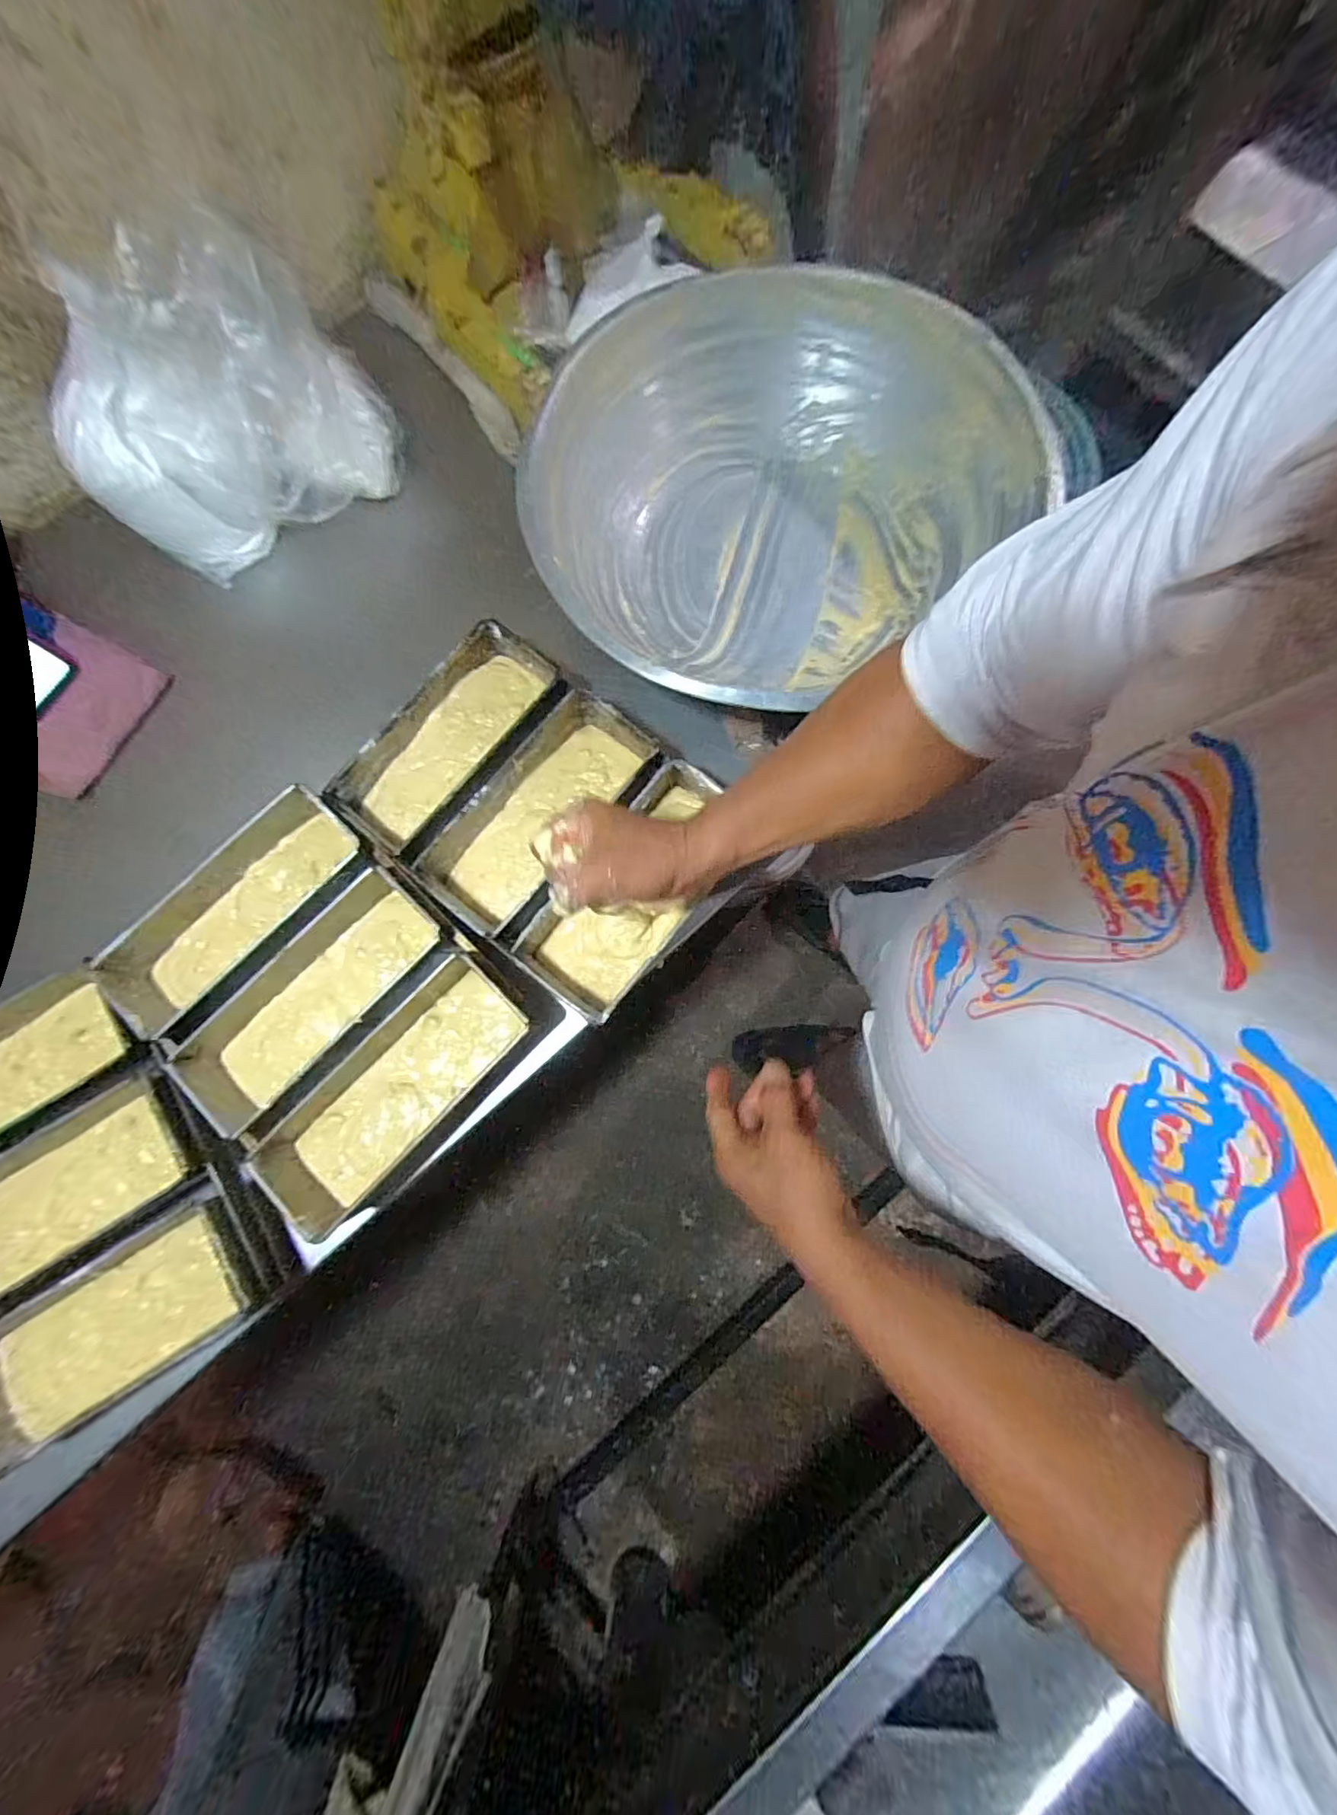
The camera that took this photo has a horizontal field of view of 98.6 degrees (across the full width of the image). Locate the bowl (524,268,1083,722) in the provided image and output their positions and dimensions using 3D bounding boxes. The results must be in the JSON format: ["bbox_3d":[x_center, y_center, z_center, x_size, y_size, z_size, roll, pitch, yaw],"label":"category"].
[{"bbox_3d":[0.087,-0.408,0.590,0.464,0.139,0.402,-39,81,-5],"label":"bowl"}]

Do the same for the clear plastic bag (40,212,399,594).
[{"bbox_3d":[-0.456,-0.504,0.581,0.310,0.200,0.125,-33,81,-4],"label":"clear plastic bag"}]

